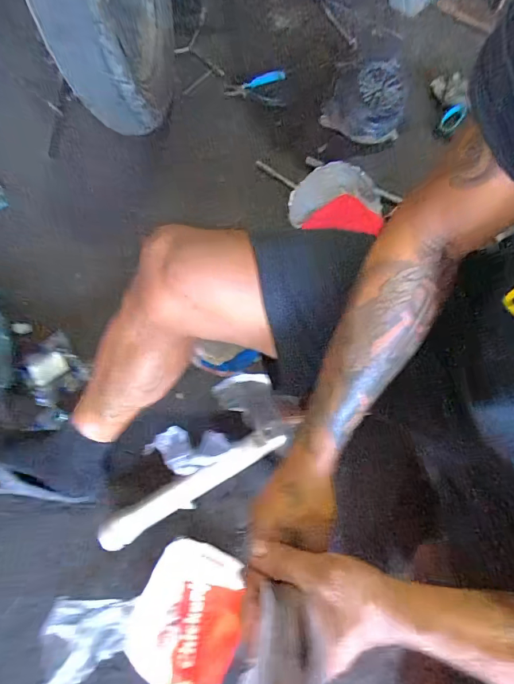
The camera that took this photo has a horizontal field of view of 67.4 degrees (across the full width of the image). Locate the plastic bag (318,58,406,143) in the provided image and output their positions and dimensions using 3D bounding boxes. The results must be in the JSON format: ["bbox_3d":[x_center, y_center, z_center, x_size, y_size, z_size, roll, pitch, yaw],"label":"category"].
[{"bbox_3d":[0.220,-0.504,0.800,0.163,0.085,0.136,5,73,5],"label":"plastic bag"}]

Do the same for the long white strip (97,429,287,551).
[{"bbox_3d":[-0.098,0.235,0.630,0.326,0.044,0.049,-29,73,-5],"label":"long white strip"}]

